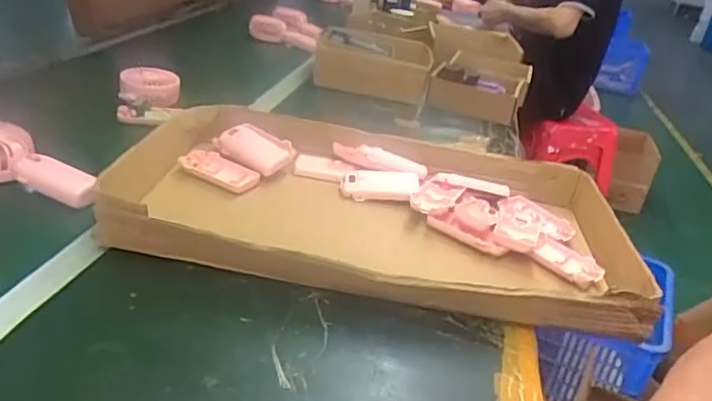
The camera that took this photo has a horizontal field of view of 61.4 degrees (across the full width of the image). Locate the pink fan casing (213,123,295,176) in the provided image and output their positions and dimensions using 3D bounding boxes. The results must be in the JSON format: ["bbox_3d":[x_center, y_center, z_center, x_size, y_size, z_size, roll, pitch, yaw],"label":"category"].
[{"bbox_3d":[-0.125,-0.067,0.742,0.090,0.034,0.055,21,31,23],"label":"pink fan casing"}]

